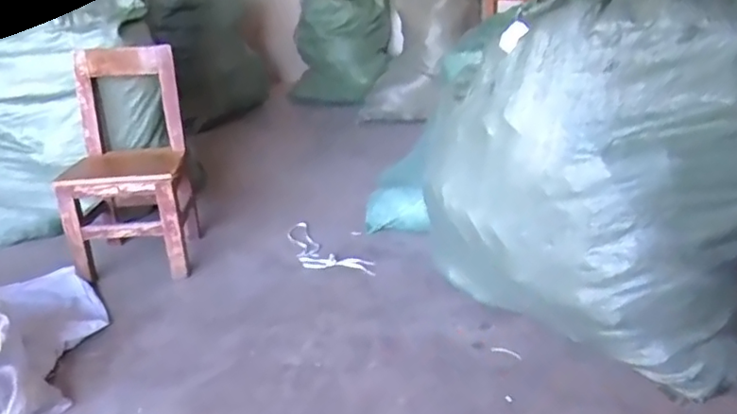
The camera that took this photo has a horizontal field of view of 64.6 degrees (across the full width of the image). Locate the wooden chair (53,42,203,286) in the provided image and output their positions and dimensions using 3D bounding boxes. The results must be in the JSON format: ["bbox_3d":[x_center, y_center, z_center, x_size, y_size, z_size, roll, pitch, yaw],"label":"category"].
[{"bbox_3d":[-0.689,-0.127,1.675,0.315,0.585,0.324,-3,24,-3],"label":"wooden chair"}]

